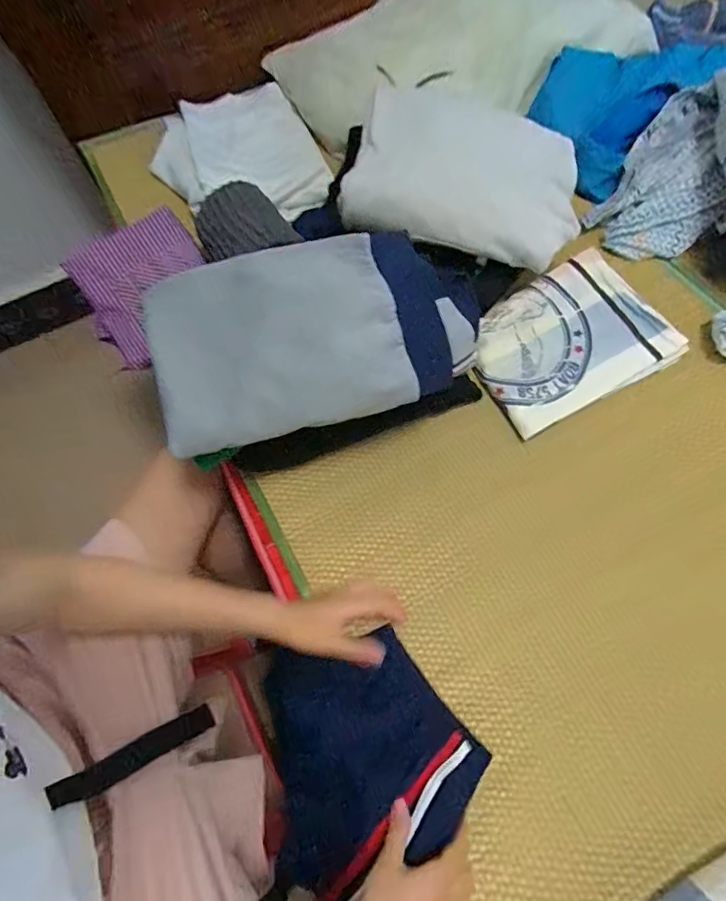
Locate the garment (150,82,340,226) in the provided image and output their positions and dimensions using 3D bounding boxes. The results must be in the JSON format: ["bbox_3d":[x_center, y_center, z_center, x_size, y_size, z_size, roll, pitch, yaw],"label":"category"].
[{"bbox_3d":[-0.219,-0.512,0.851,0.260,0.062,0.279,-28,68,-9],"label":"garment"}]

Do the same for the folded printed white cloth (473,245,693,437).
[{"bbox_3d":[0.292,-0.161,0.699,0.274,0.015,0.201,-28,67,-9],"label":"folded printed white cloth"}]

